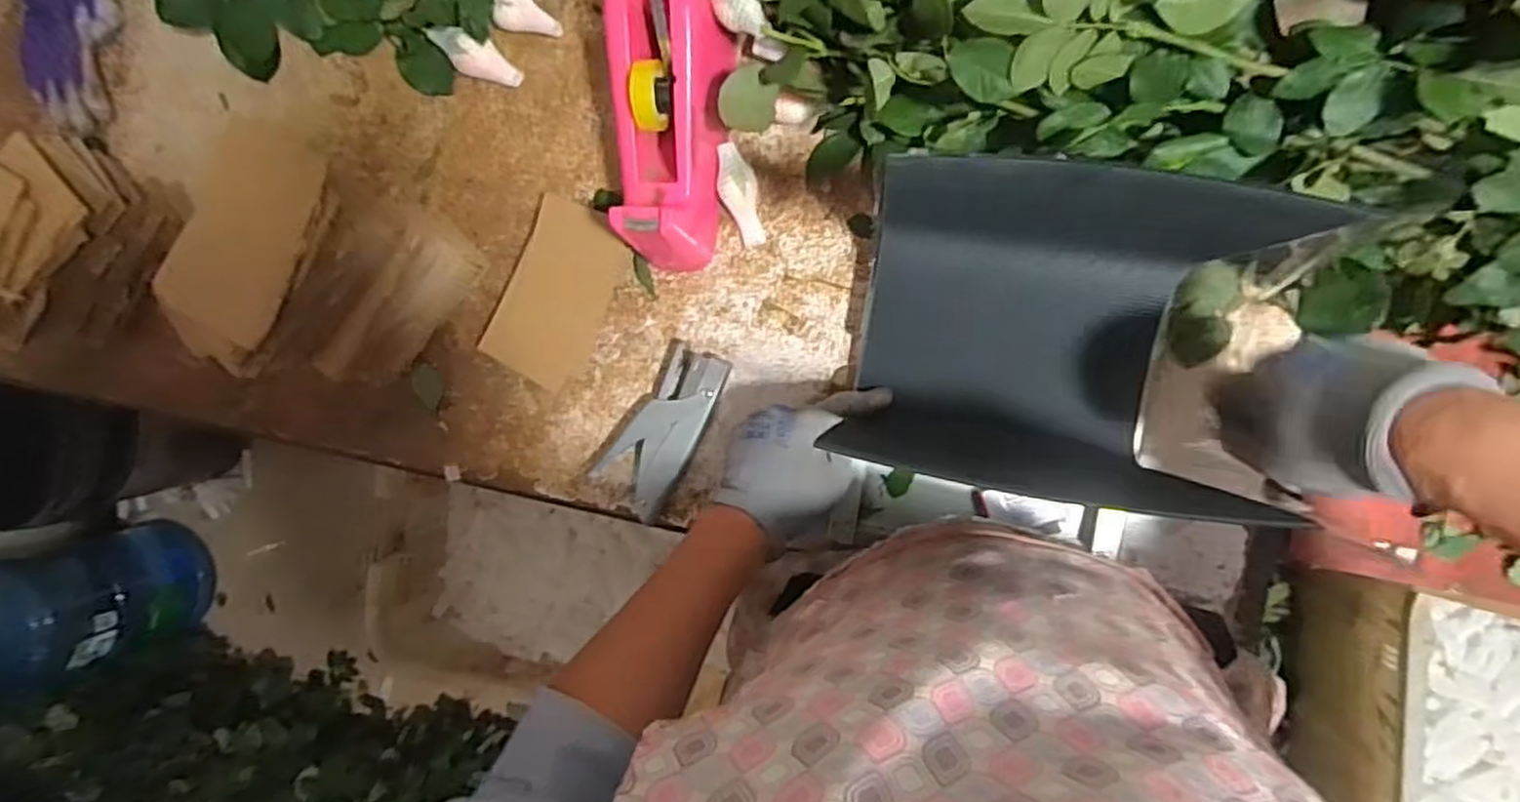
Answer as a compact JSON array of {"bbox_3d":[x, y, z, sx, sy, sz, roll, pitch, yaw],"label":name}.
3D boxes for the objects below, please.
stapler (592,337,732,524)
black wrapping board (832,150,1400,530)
[{"bbox_3d":[-0.081,0.022,0.610,0.068,0.025,0.144,33,98,5],"label":"stapler"},{"bbox_3d":[0.172,-0.035,0.450,0.208,0.215,0.159,8,96,8],"label":"black wrapping board"}]

